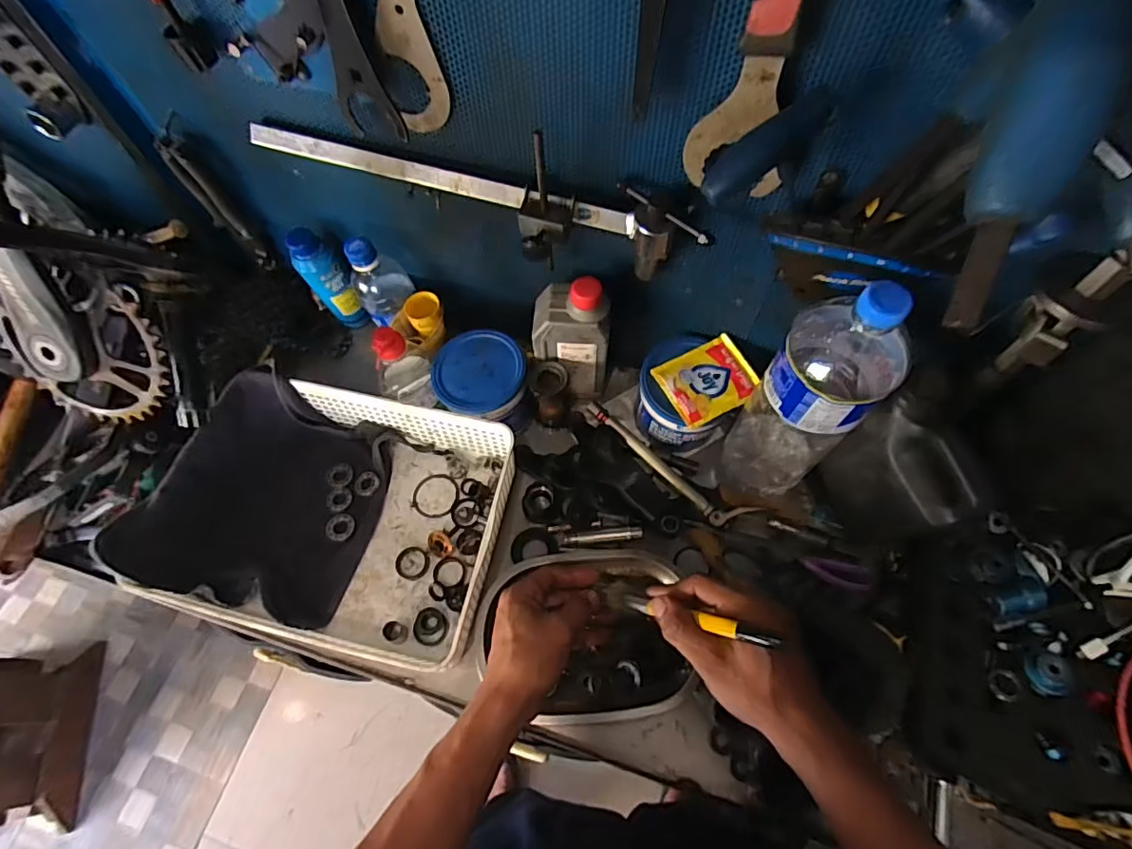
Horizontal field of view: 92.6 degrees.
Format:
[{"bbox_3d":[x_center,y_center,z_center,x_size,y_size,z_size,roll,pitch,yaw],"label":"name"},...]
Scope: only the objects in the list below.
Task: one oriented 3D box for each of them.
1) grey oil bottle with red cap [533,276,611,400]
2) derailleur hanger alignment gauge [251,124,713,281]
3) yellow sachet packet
[{"bbox_3d":[0.007,-0.091,0.594,0.079,0.173,0.046,6,64,5],"label":"grey oil bottle with red cap"},{"bbox_3d":[-0.087,-0.203,0.485,0.426,0.117,0.072,16,66,10],"label":"derailleur hanger alignment gauge"},{"bbox_3d":[0.152,-0.048,0.575,0.097,0.009,0.080,-27,66,-11],"label":"yellow sachet packet"}]

